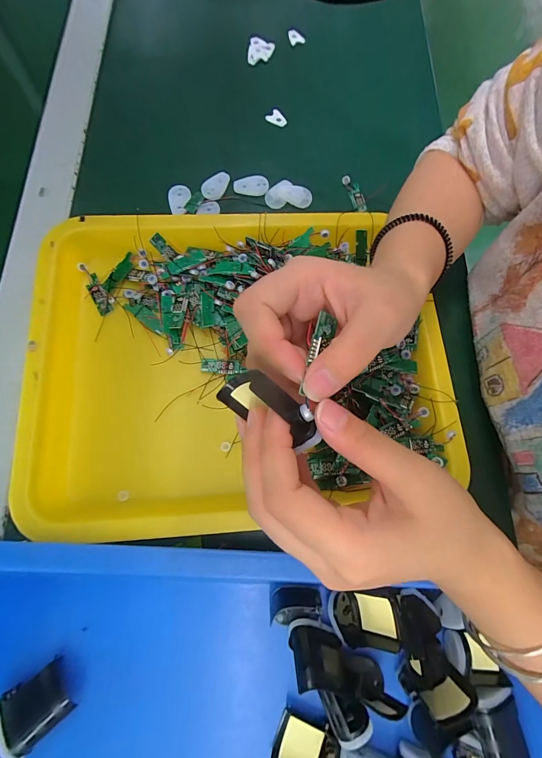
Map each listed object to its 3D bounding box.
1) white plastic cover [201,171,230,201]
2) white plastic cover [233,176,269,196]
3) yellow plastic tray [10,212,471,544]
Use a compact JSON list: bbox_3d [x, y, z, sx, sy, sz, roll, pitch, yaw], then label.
[{"bbox_3d":[-0.056,-0.199,0.341,0.021,0.007,0.034,36,76,9],"label":"white plastic cover"},{"bbox_3d":[-0.021,-0.201,0.344,0.036,0.007,0.015,-5,74,-3],"label":"white plastic cover"},{"bbox_3d":[-0.026,-0.019,0.276,0.341,0.036,0.262,-3,73,-3],"label":"yellow plastic tray"}]

